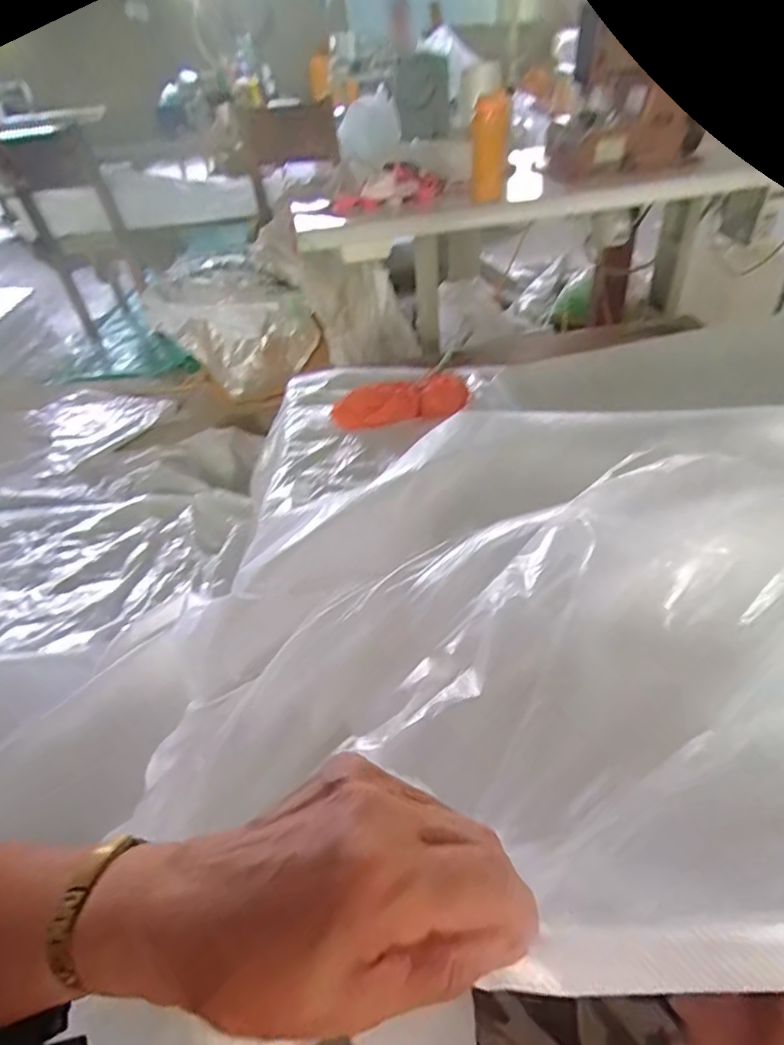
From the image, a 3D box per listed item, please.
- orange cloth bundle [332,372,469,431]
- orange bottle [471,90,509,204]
[{"bbox_3d":[0.017,-0.232,1.075,0.264,0.058,0.094,-13,43,-5],"label":"orange cloth bundle"},{"bbox_3d":[0.196,-0.756,1.126,0.069,0.164,0.066,1,43,9],"label":"orange bottle"}]

